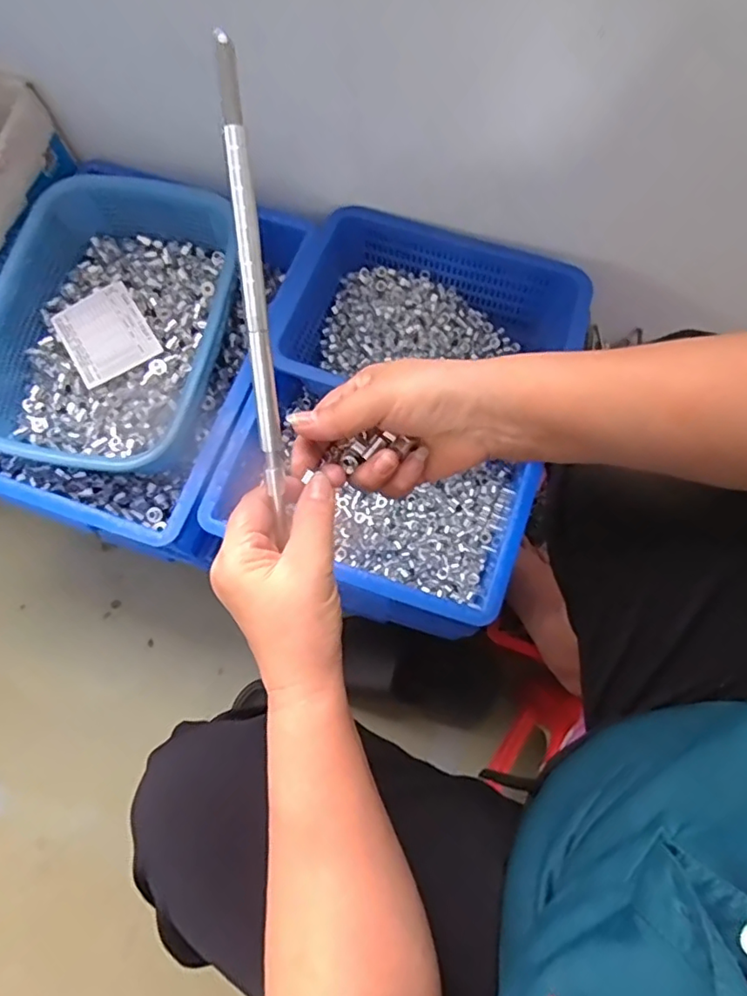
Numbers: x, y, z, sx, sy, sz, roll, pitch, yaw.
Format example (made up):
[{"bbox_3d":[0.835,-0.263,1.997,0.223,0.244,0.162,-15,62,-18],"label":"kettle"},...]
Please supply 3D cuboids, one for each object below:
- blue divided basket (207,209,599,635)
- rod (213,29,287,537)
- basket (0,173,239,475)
[{"bbox_3d":[0.034,-0.097,0.636,0.309,0.115,0.406,21,74,6],"label":"blue divided basket"},{"bbox_3d":[-0.060,-0.091,0.295,0.009,0.008,0.232,-4,114,-3],"label":"rod"},{"bbox_3d":[-0.299,-0.188,0.656,0.249,0.097,0.342,12,73,4],"label":"basket"}]

